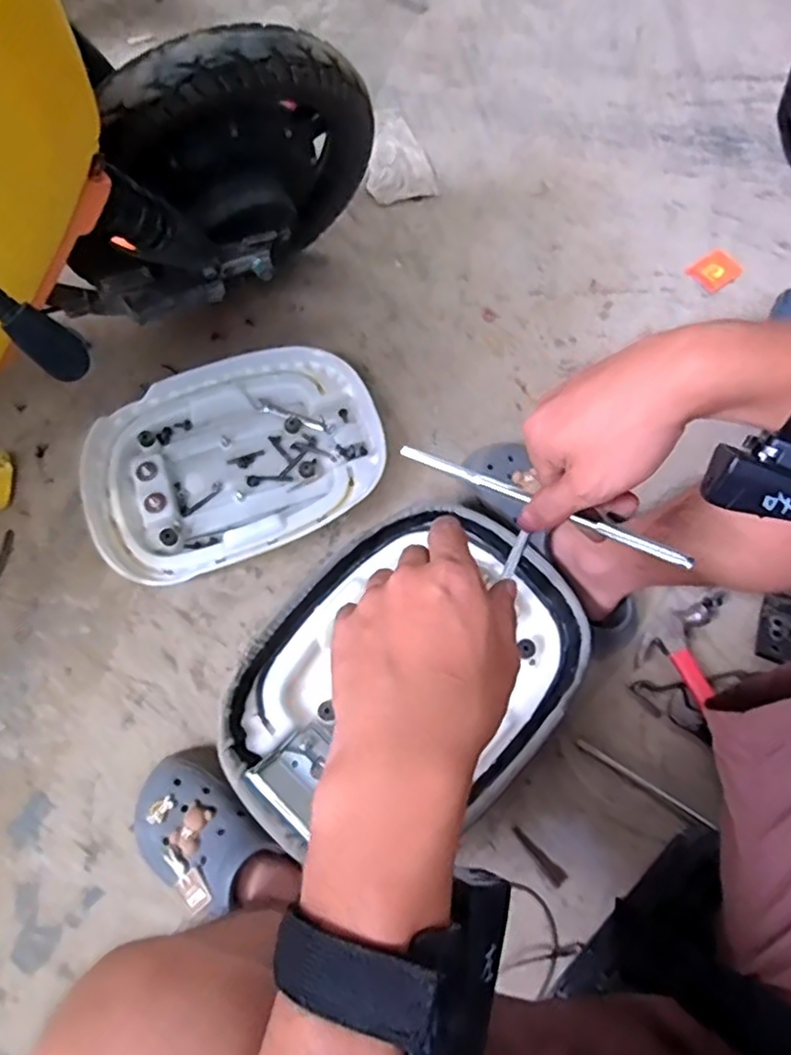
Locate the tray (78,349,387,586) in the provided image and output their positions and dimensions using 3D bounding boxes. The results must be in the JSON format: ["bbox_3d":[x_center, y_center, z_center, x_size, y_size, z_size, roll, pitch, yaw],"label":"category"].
[{"bbox_3d":[-0.202,-0.086,0.800,0.364,0.039,0.265,-20,70,-6],"label":"tray"}]

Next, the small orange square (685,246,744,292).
[{"bbox_3d":[0.451,-0.363,0.912,0.064,0.009,0.054,-32,72,-10],"label":"small orange square"}]

